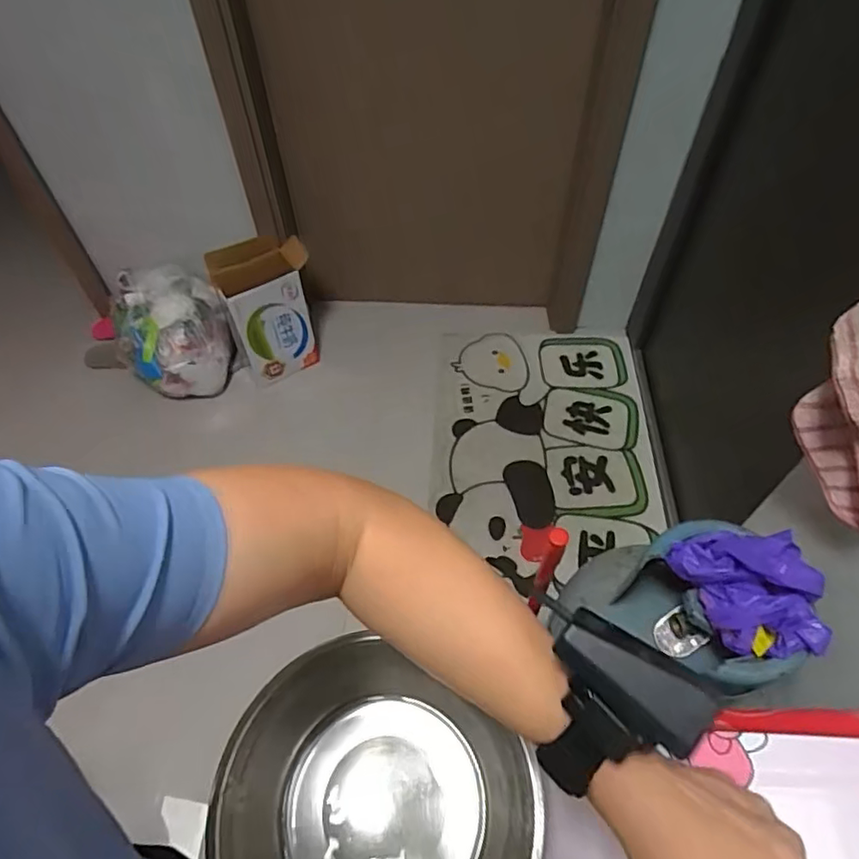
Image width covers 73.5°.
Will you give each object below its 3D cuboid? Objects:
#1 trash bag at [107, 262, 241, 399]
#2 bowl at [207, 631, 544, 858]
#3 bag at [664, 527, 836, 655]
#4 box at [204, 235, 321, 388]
[{"bbox_3d":[-0.673,-0.256,1.524,0.274,0.230,0.297,-27,58,-17],"label":"trash bag"},{"bbox_3d":[-0.037,0.267,0.395,0.201,0.077,0.186,-1,54,1],"label":"bowl"},{"bbox_3d":[0.353,0.170,0.623,0.100,0.076,0.152,-25,57,-16],"label":"bag"},{"bbox_3d":[-0.422,-0.320,1.537,0.220,0.389,0.135,-18,56,-12],"label":"box"}]

